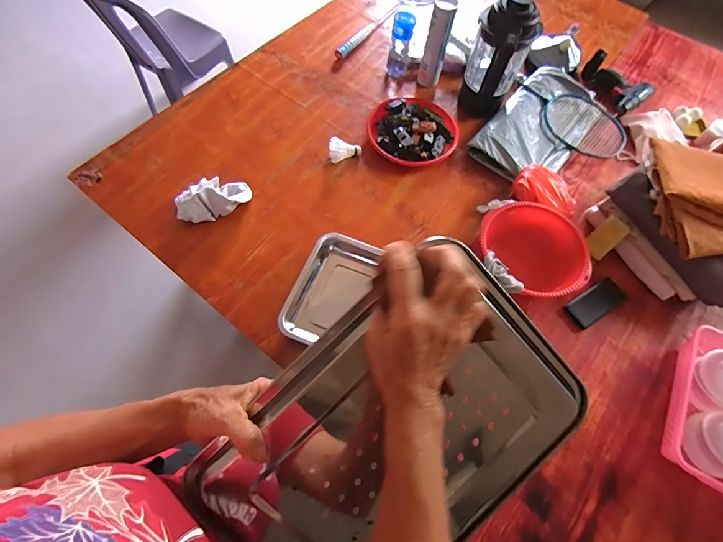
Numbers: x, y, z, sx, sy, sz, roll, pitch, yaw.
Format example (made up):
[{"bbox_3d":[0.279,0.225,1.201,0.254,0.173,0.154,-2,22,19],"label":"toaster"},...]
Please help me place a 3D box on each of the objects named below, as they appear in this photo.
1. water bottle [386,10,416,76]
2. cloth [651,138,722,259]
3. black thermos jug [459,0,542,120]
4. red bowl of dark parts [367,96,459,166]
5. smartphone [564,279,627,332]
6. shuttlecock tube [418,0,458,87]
[{"bbox_3d":[0.117,-0.672,1.111,0.064,0.168,0.070,9,64,1],"label":"water bottle"},{"bbox_3d":[0.741,-0.163,0.797,0.225,0.068,0.265,2,64,-3],"label":"cloth"},{"bbox_3d":[0.359,-0.566,1.005,0.107,0.292,0.133,-31,70,-17],"label":"black thermos jug"},{"bbox_3d":[0.140,-0.398,1.039,0.232,0.049,0.242,1,64,-3],"label":"red bowl of dark parts"},{"bbox_3d":[0.546,0.071,0.857,0.161,0.014,0.064,-28,69,-16],"label":"smartphone"},{"bbox_3d":[0.215,-0.648,1.061,0.064,0.225,0.059,13,64,3],"label":"shuttlecock tube"}]

